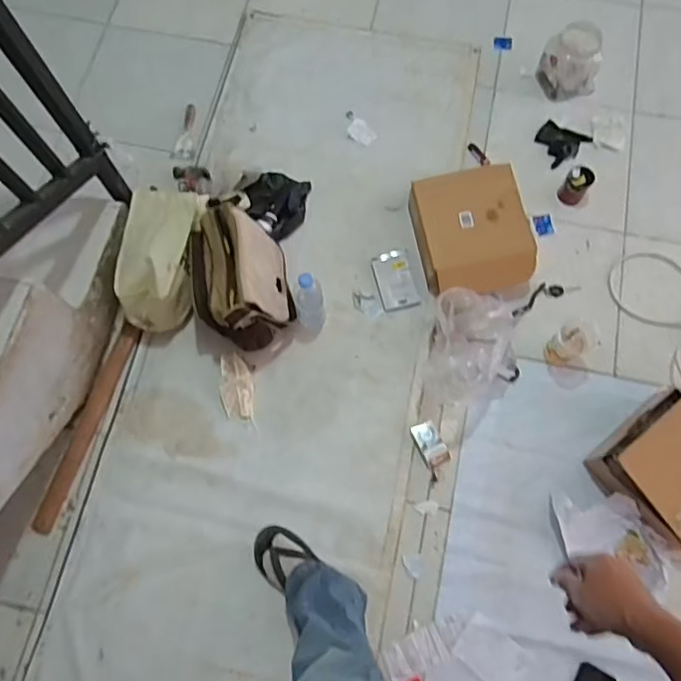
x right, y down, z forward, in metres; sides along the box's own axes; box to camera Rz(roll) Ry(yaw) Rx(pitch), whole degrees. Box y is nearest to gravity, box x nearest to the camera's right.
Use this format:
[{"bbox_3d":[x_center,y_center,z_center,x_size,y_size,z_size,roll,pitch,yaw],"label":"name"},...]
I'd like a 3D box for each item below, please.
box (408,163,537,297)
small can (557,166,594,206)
[{"bbox_3d":[0.336,-0.274,1.441,0.263,0.125,0.316,-12,72,-3],"label":"box"},{"bbox_3d":[0.630,-0.416,1.495,0.067,0.077,0.074,35,77,10],"label":"small can"}]

